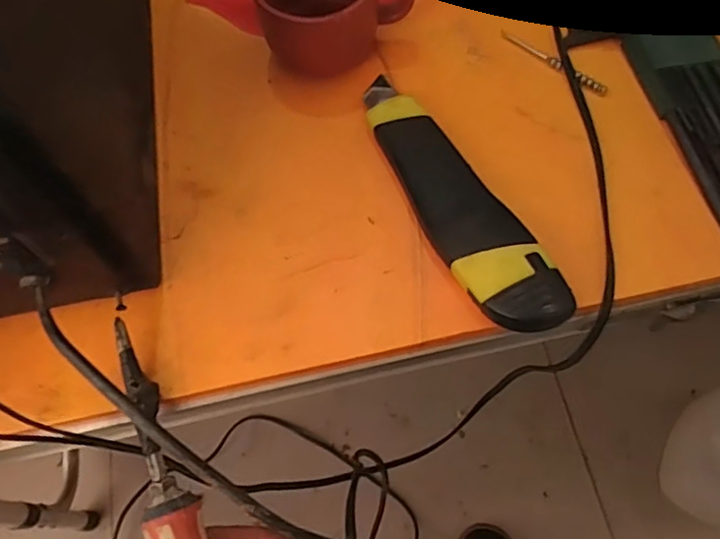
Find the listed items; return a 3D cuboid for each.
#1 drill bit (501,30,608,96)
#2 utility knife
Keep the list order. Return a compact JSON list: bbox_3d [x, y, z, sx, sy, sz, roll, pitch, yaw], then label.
[{"bbox_3d":[0.107,-0.116,0.323,0.068,0.004,0.008,36,70,19],"label":"drill bit"},{"bbox_3d":[0.042,-0.035,0.284,0.038,0.019,0.156,-27,65,-10],"label":"utility knife"}]

